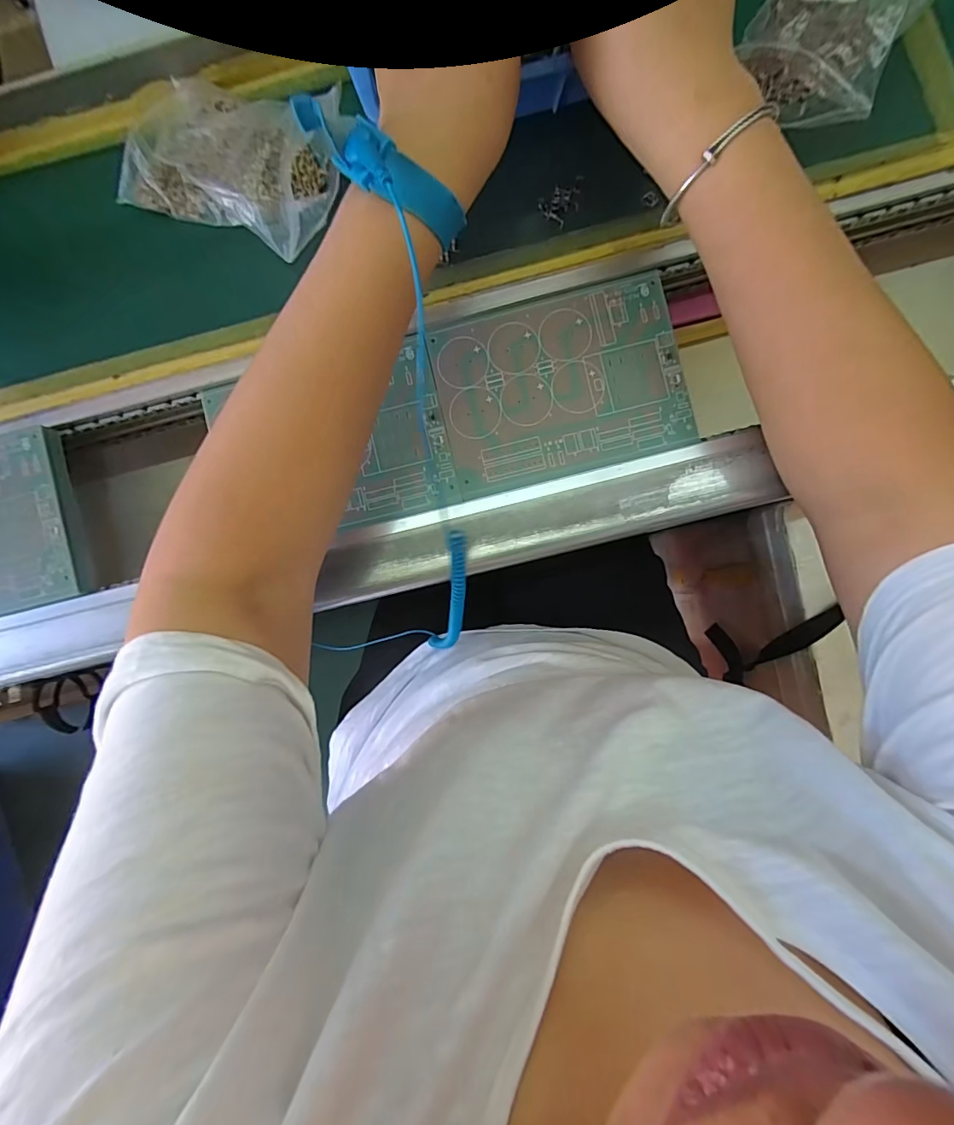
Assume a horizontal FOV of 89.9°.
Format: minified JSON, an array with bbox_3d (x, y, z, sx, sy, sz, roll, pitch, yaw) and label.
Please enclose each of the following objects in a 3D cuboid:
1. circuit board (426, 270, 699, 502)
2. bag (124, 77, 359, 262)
[{"bbox_3d":[0.058,-0.123,0.335,0.166,0.004,0.123,-14,87,4],"label":"circuit board"},{"bbox_3d":[-0.164,-0.274,0.327,0.139,0.028,0.096,22,91,4],"label":"bag"}]

